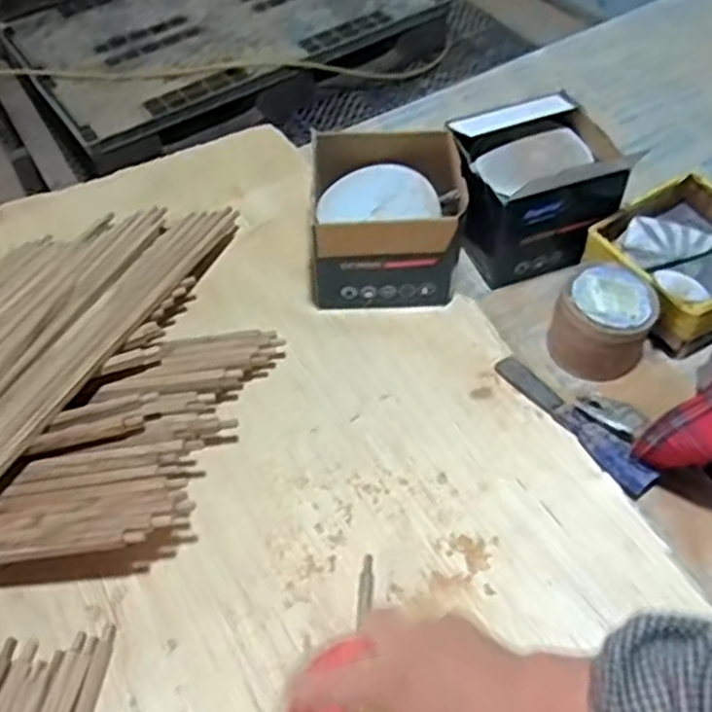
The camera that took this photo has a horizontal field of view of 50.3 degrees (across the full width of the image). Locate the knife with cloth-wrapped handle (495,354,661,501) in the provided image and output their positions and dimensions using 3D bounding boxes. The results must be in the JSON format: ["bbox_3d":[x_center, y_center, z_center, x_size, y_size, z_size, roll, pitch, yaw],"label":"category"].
[{"bbox_3d":[0.187,0.053,0.655,0.029,0.009,0.167,-31,56,-19],"label":"knife with cloth-wrapped handle"}]

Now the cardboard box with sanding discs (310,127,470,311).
[{"bbox_3d":[0.031,-0.132,0.744,0.142,0.122,0.139,-1,52,3],"label":"cardboard box with sanding discs"}]

